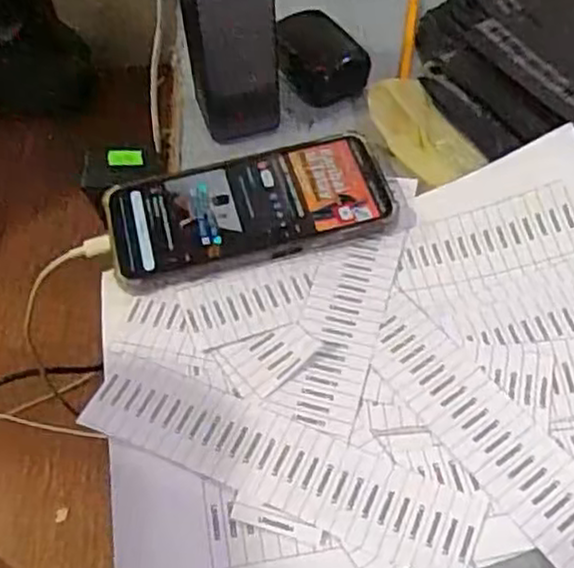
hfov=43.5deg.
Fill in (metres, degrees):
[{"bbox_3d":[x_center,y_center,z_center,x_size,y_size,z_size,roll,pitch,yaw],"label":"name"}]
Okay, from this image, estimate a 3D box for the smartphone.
[{"bbox_3d":[-0.024,-0.046,0.446,0.173,0.013,0.081,-14,57,-6],"label":"smartphone"}]

